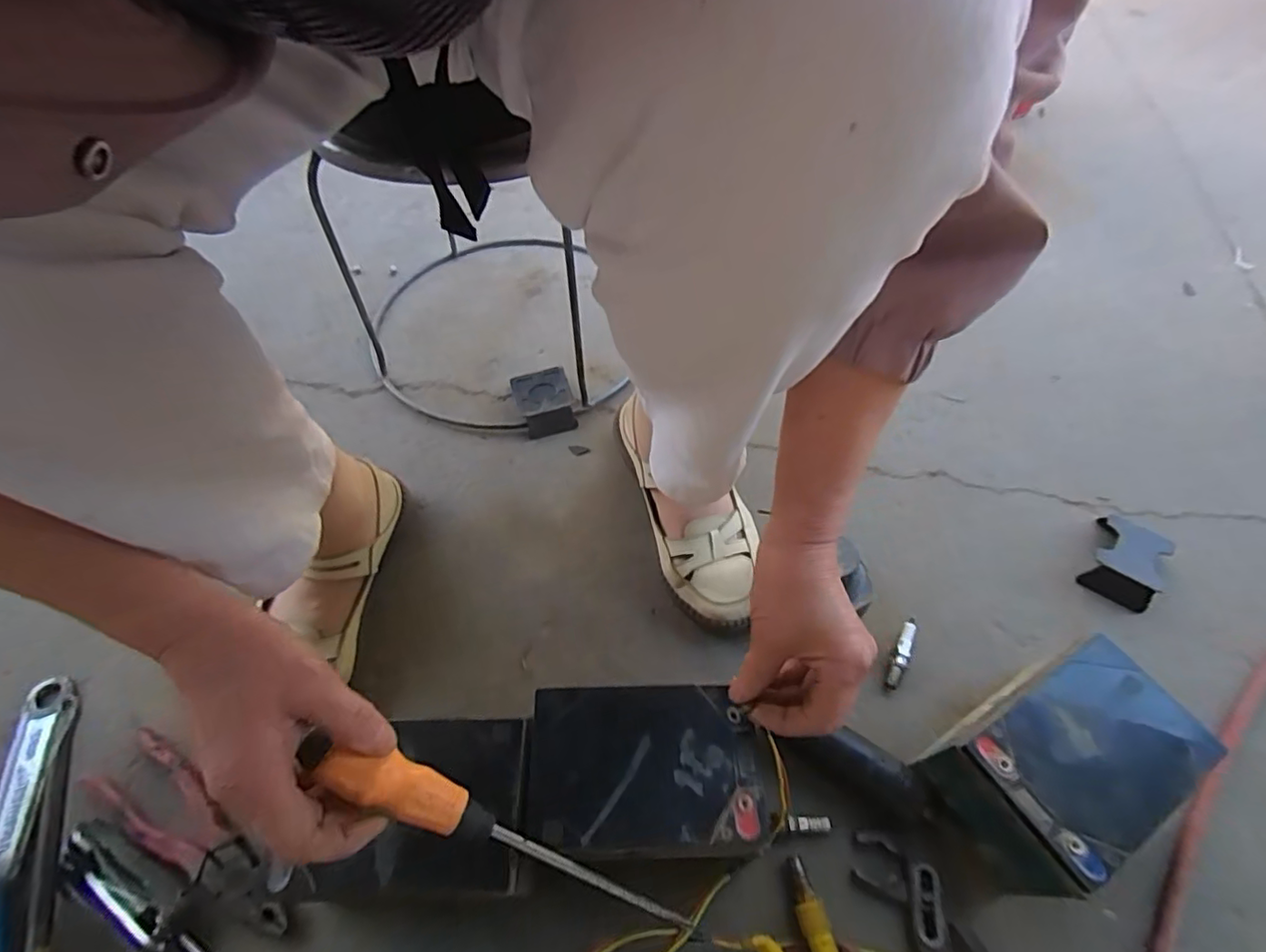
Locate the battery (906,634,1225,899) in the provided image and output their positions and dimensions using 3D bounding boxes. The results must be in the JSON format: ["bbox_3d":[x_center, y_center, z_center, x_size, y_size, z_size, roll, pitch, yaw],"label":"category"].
[{"bbox_3d":[0.297,0.205,0.423,0.159,0.099,0.100,-28,61,-17],"label":"battery"}]

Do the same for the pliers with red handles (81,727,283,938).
[{"bbox_3d":[-0.319,0.257,0.430,0.193,0.015,0.051,24,60,15],"label":"pliers with red handles"}]

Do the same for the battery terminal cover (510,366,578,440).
[{"bbox_3d":[-0.099,-0.082,0.658,0.060,0.027,0.075,-16,58,-10],"label":"battery terminal cover"}]

